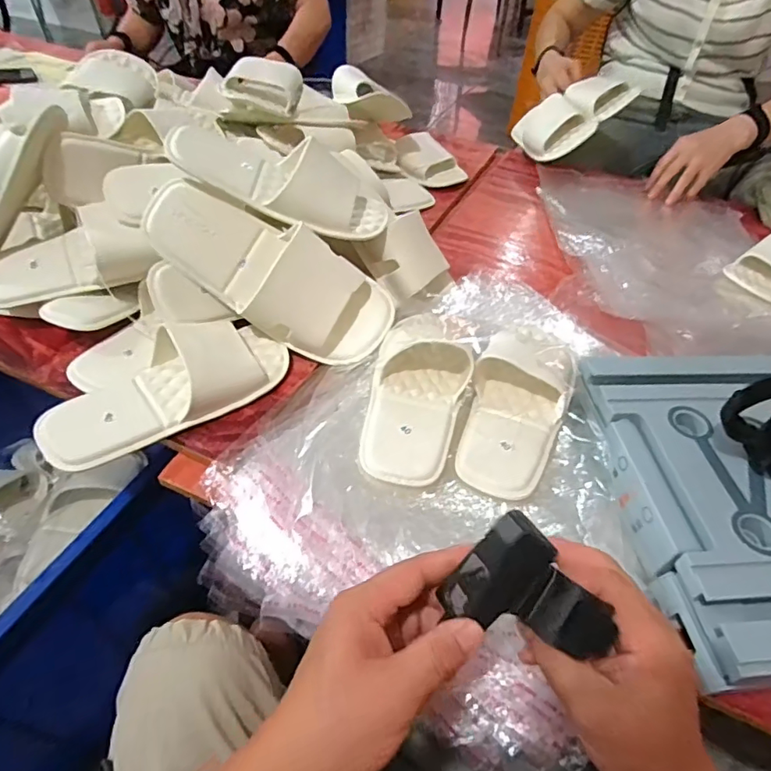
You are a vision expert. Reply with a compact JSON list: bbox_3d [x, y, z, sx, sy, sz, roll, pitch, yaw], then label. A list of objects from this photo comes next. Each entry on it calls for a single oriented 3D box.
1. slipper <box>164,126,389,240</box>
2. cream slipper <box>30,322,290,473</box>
[{"bbox_3d":[-0.108,-0.233,0.561,0.245,0.064,0.096,15,45,-14],"label":"slipper"},{"bbox_3d":[-0.216,-0.007,0.510,0.235,0.058,0.102,-19,51,-21],"label":"cream slipper"}]

